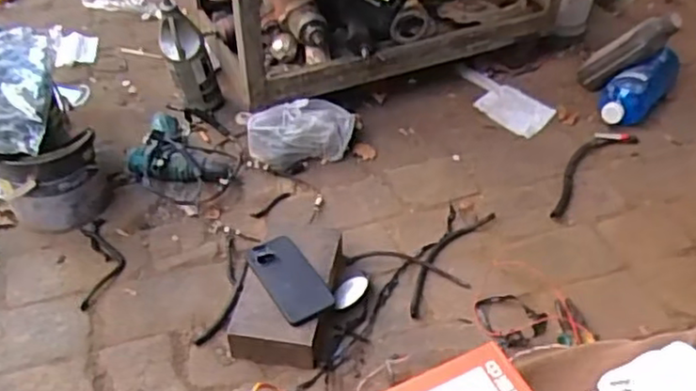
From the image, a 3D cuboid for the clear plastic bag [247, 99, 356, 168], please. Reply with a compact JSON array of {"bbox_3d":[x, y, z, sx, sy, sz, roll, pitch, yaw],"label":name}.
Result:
[{"bbox_3d":[-0.080,-0.111,1.199,0.194,0.096,0.077,-12,47,-15],"label":"clear plastic bag"}]

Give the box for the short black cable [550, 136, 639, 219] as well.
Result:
[{"bbox_3d":[0.429,-0.051,1.213,0.066,0.019,0.295,38,54,26],"label":"short black cable"}]

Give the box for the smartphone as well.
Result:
[{"bbox_3d":[-0.083,0.114,0.944,0.073,0.015,0.146,-21,48,-24],"label":"smartphone"}]

